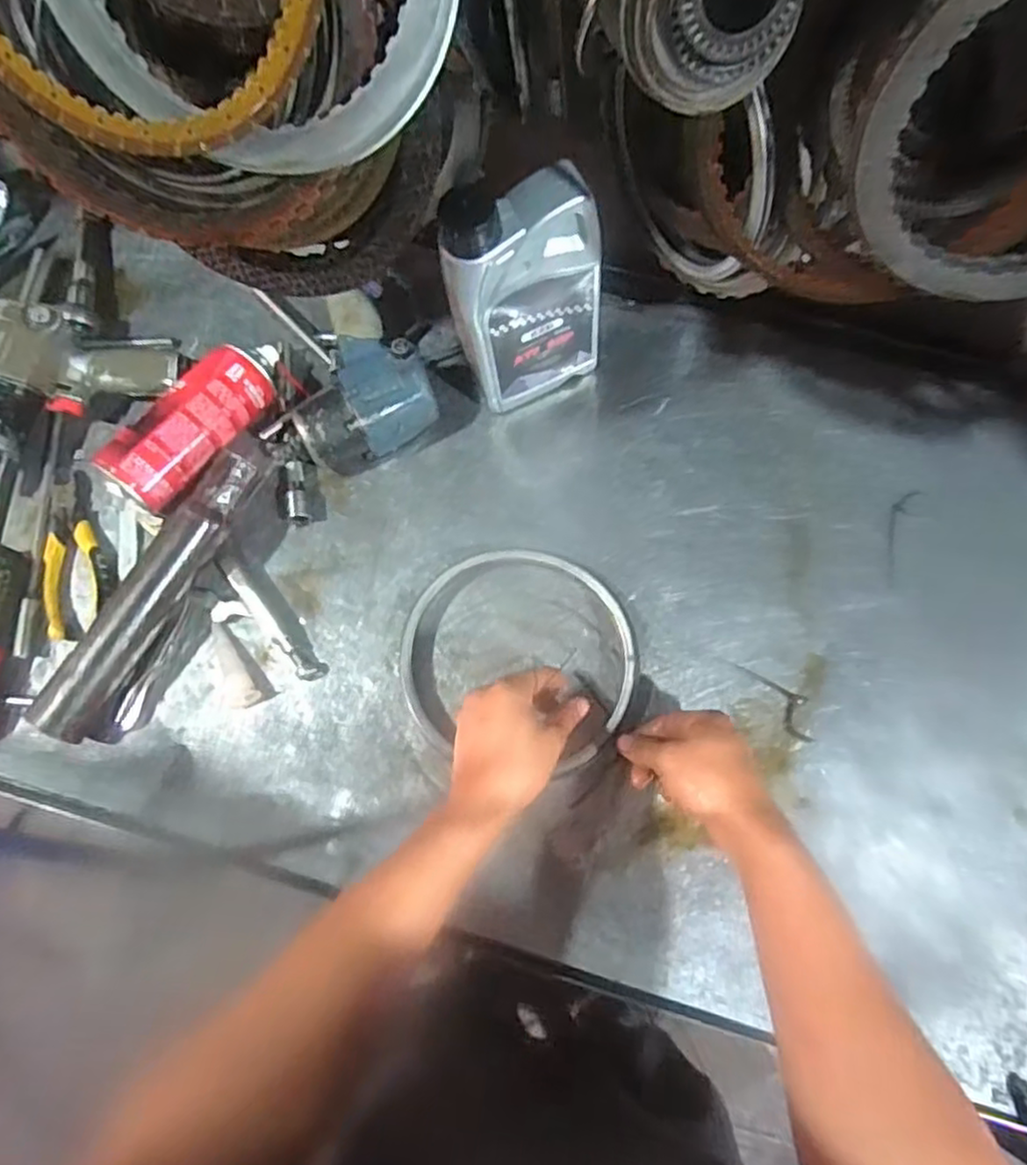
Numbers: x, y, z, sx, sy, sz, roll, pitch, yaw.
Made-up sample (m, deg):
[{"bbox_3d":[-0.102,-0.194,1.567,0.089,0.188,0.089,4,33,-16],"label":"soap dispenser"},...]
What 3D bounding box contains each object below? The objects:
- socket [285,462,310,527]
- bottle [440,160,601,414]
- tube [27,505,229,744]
[{"bbox_3d":[-0.198,-0.084,0.640,0.016,0.021,0.060,-8,77,-2],"label":"socket"},{"bbox_3d":[0.008,-0.228,0.576,0.125,0.211,0.063,-23,78,-5],"label":"bottle"},{"bbox_3d":[-0.314,0.030,0.589,0.044,0.043,0.211,29,77,7],"label":"tube"}]

